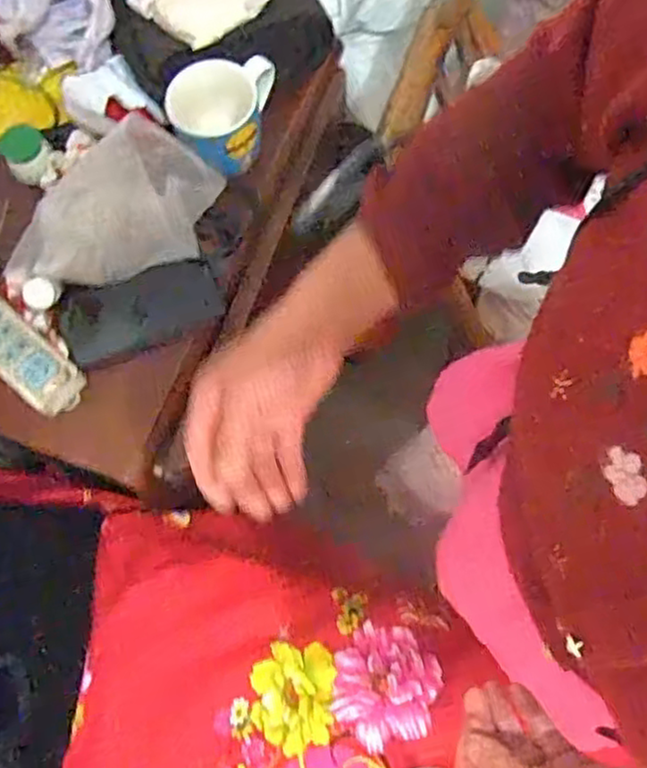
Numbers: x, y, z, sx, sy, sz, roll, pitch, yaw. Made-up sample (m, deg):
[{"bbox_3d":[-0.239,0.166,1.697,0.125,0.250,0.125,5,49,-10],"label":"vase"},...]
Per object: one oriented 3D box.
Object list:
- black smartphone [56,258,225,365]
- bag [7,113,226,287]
[{"bbox_3d":[-0.198,-0.080,0.756,0.168,0.009,0.086,-15,116,-13],"label":"black smartphone"},{"bbox_3d":[-0.210,-0.158,0.668,0.261,0.118,0.086,-21,69,30],"label":"bag"}]

